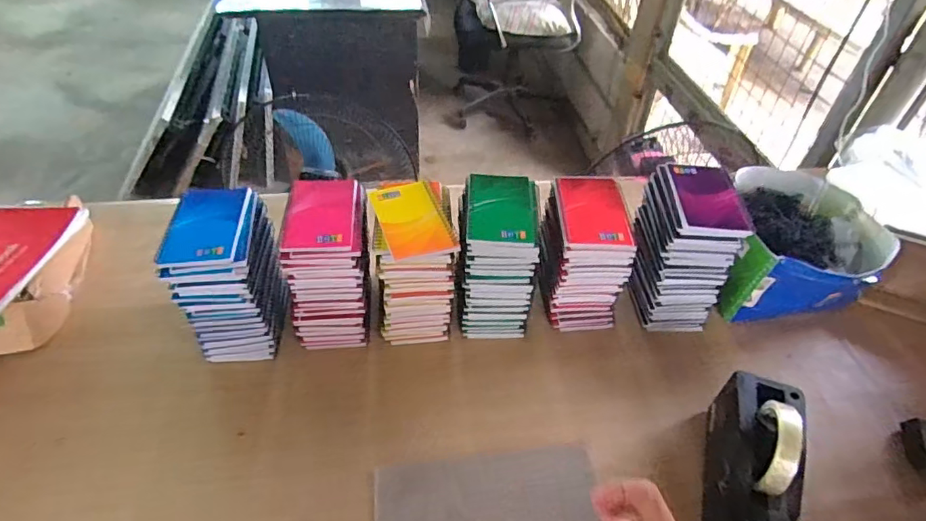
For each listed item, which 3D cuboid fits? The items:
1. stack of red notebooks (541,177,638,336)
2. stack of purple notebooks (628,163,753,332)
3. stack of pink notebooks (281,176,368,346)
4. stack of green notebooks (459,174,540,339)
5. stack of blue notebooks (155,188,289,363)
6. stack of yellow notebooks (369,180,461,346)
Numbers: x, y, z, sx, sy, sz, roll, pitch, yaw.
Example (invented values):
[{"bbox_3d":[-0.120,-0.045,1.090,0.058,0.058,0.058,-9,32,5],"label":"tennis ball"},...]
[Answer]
[{"bbox_3d":[0.168,-0.002,0.727,0.100,0.186,0.123,1,45,-2],"label":"stack of red notebooks"},{"bbox_3d":[0.306,-0.017,0.754,0.102,0.200,0.138,-1,45,-4],"label":"stack of purple notebooks"},{"bbox_3d":[-0.173,0.005,0.696,0.098,0.170,0.147,-2,45,-5],"label":"stack of pink notebooks"},{"bbox_3d":[0.045,-0.003,0.717,0.101,0.189,0.131,0,45,-3],"label":"stack of green notebooks"},{"bbox_3d":[-0.296,0.023,0.672,0.104,0.180,0.141,-4,46,-8],"label":"stack of blue notebooks"},{"bbox_3d":[-0.065,0.003,0.704,0.099,0.183,0.130,-4,45,-7],"label":"stack of yellow notebooks"}]

